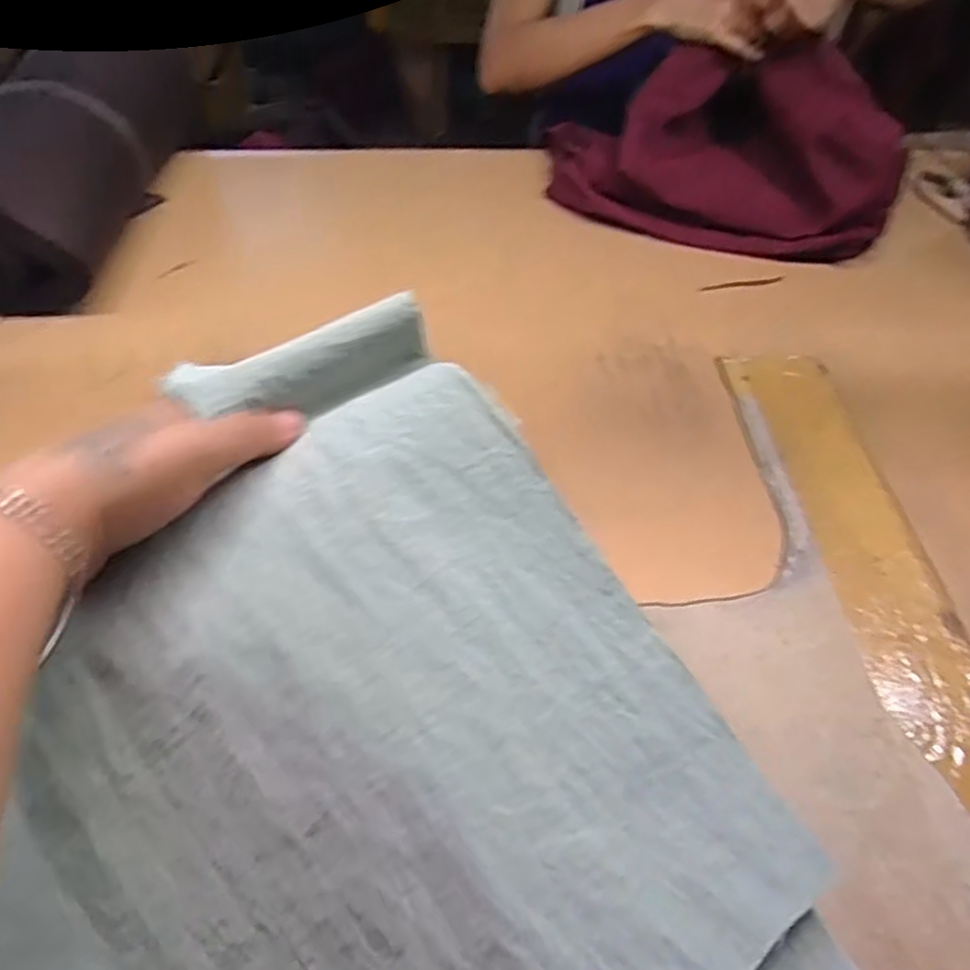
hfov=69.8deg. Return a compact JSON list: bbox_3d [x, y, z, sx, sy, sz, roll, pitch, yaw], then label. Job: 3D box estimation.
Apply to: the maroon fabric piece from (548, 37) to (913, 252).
[{"bbox_3d":[0.256,-0.365,0.737,0.347,0.145,0.185,26,53,18],"label":"maroon fabric piece"}]

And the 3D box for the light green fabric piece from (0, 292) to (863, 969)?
[{"bbox_3d":[-0.085,0.126,0.222,0.320,0.140,0.318,-23,55,-21],"label":"light green fabric piece"}]

